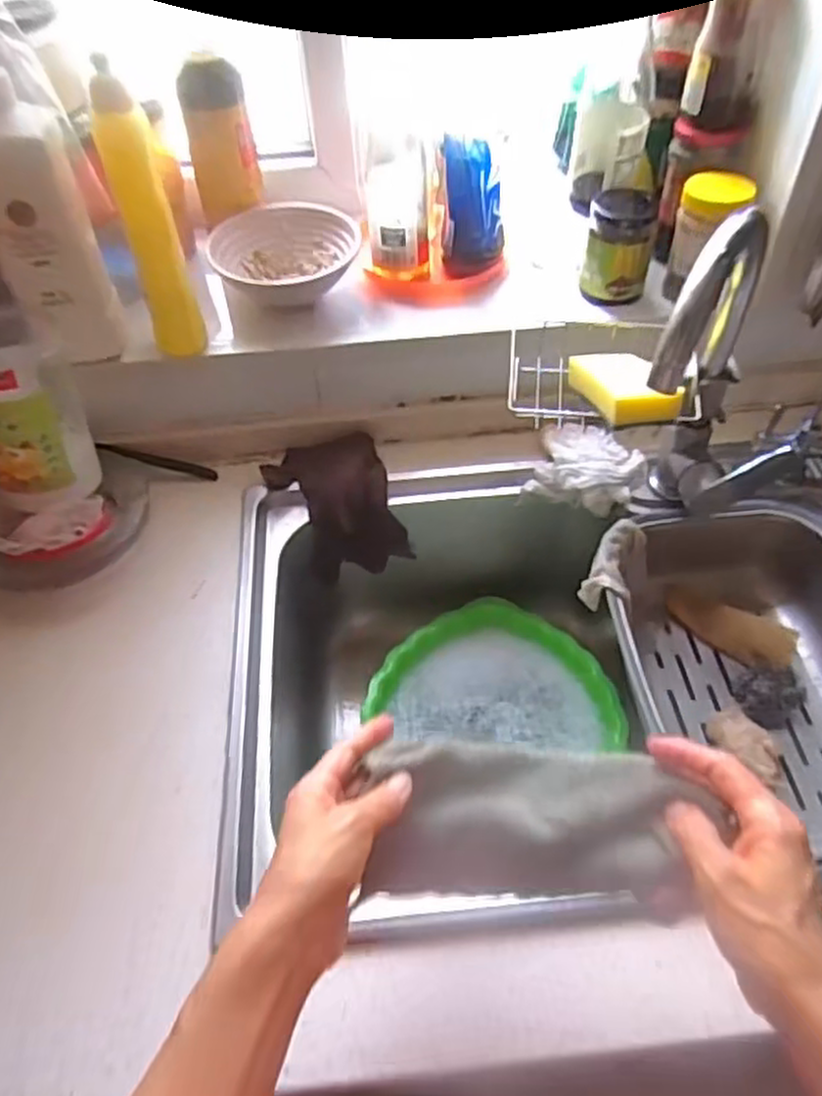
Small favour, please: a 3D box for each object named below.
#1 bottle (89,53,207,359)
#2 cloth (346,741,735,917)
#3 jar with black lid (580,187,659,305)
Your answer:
[{"bbox_3d":[-0.235,-0.285,0.684,0.052,0.240,0.046,-13,52,-8],"label":"bottle"},{"bbox_3d":[0.070,0.153,0.441,0.193,0.066,0.082,-3,50,16],"label":"cloth"},{"bbox_3d":[0.208,-0.299,0.762,0.065,0.082,0.062,12,53,12],"label":"jar with black lid"}]

